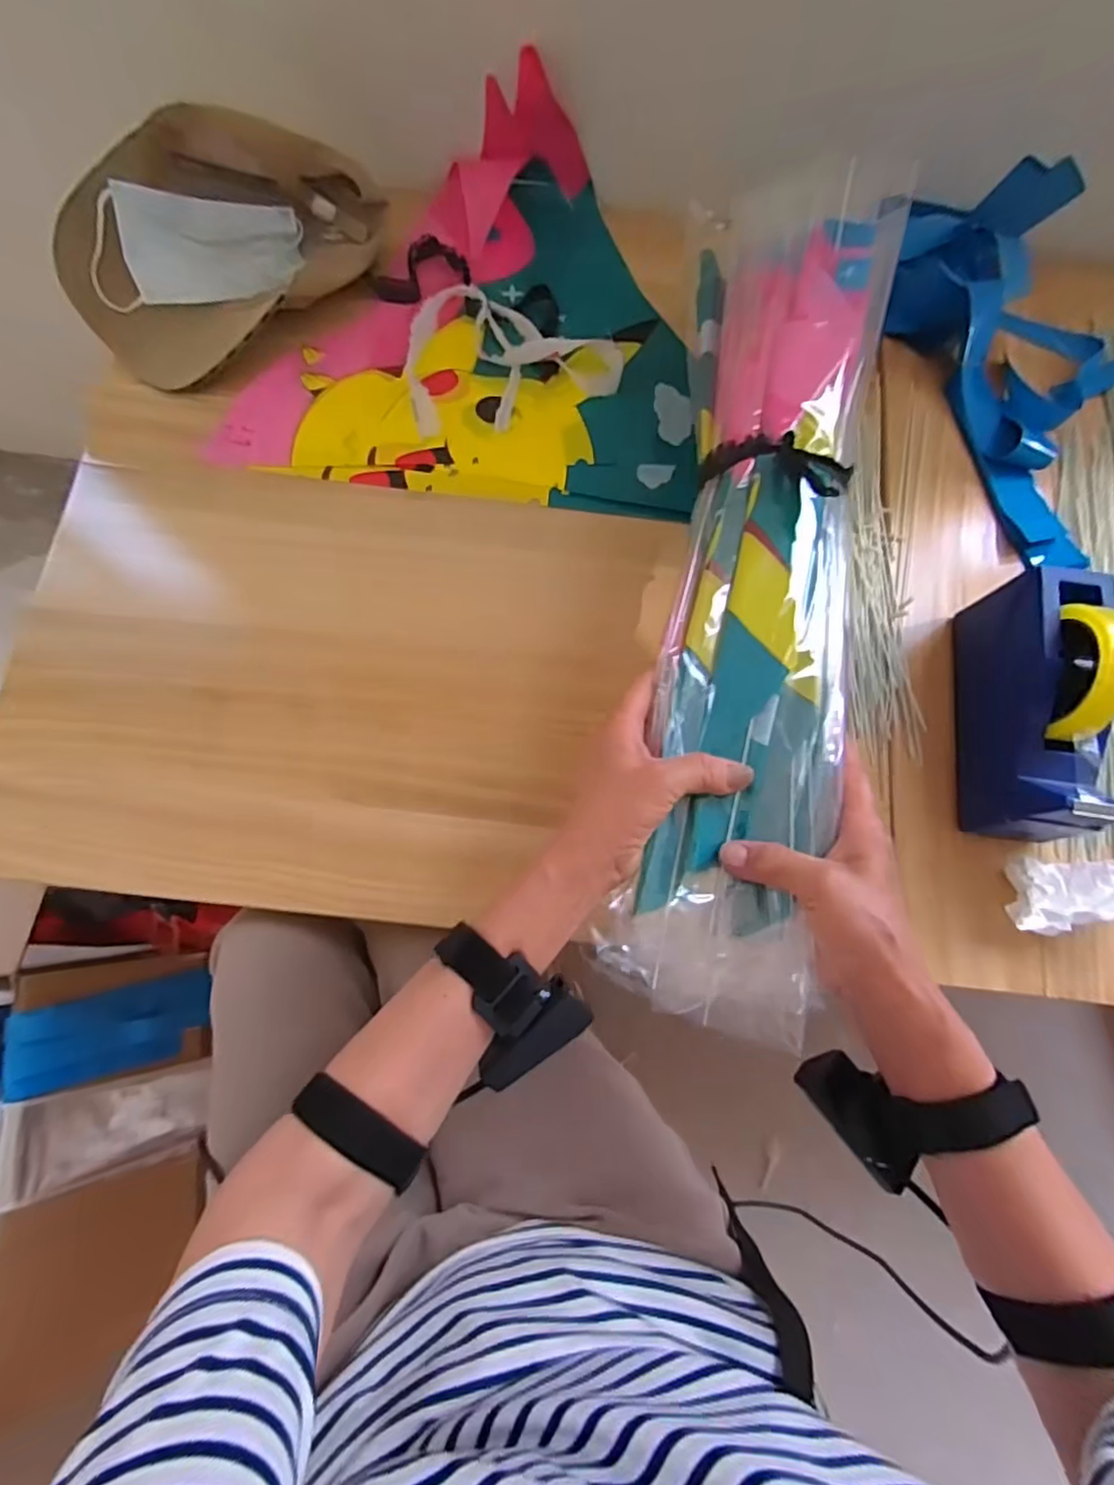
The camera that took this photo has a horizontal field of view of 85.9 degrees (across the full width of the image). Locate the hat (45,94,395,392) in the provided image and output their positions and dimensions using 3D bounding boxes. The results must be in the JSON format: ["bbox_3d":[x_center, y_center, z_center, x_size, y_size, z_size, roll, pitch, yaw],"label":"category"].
[{"bbox_3d":[-0.316,-0.475,0.567,0.282,0.115,0.147,-43,81,-12],"label":"hat"}]

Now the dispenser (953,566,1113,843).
[{"bbox_3d":[0.380,-0.031,0.469,0.063,0.132,0.203,11,75,1],"label":"dispenser"}]

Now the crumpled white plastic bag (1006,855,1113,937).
[{"bbox_3d":[0.412,0.122,0.473,0.110,0.050,0.060,2,75,-2],"label":"crumpled white plastic bag"}]

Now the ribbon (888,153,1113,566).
[{"bbox_3d":[0.608,-0.437,0.603,0.511,0.066,0.398,-22,77,-8],"label":"ribbon"}]

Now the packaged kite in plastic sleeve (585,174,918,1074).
[{"bbox_3d":[0.147,-0.144,0.434,0.140,0.060,0.652,10,76,2],"label":"packaged kite in plastic sleeve"}]

